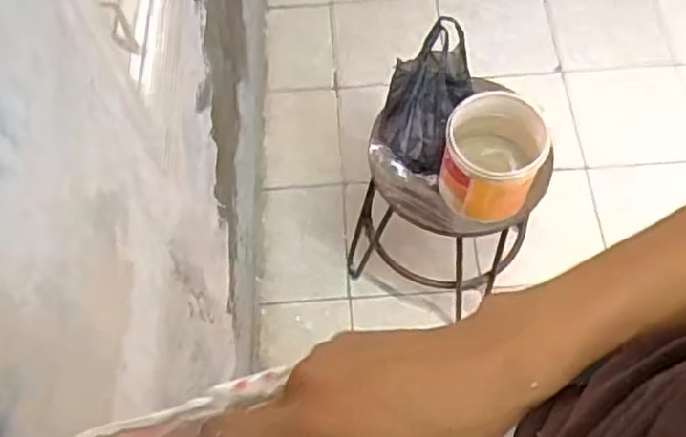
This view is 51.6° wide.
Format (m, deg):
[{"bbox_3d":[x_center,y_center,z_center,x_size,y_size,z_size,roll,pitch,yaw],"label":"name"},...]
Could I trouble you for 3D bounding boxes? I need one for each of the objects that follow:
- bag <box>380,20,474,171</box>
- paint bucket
[{"bbox_3d":[0.147,-0.217,1.222,0.132,0.144,0.219,24,65,15],"label":"bag"},{"bbox_3d":[0.243,-0.100,1.154,0.152,0.154,0.147,-1,62,2],"label":"paint bucket"}]

